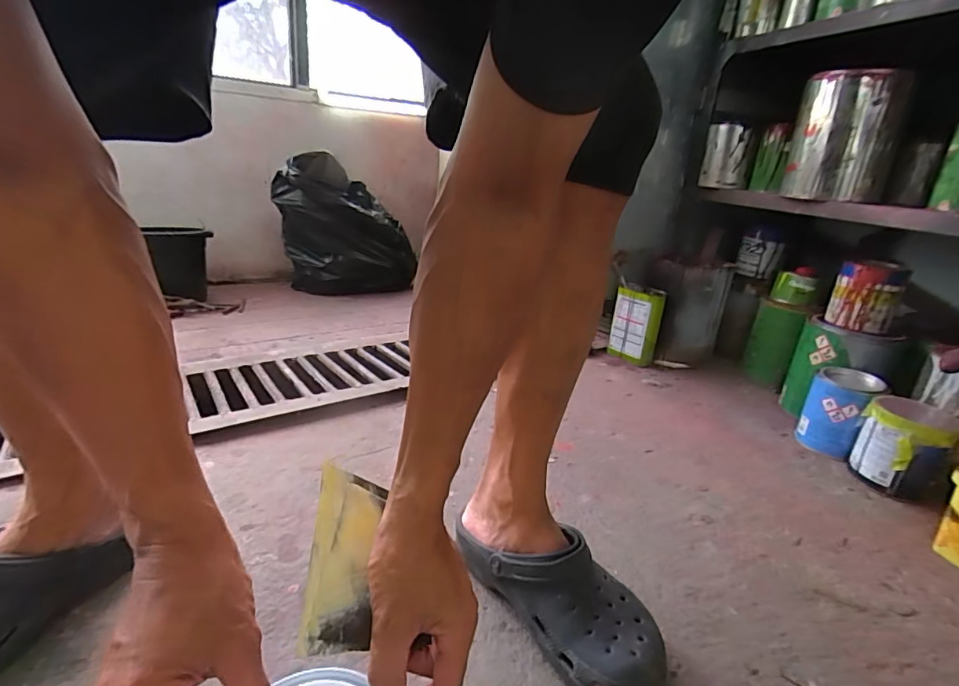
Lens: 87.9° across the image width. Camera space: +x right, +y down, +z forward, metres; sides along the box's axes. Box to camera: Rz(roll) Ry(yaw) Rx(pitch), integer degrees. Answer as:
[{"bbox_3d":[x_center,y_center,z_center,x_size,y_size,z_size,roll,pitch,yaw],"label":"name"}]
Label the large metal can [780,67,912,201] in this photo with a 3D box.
[{"bbox_3d":[0.717,-0.403,0.984,0.177,0.218,0.143,20,25,33],"label":"large metal can"}]

